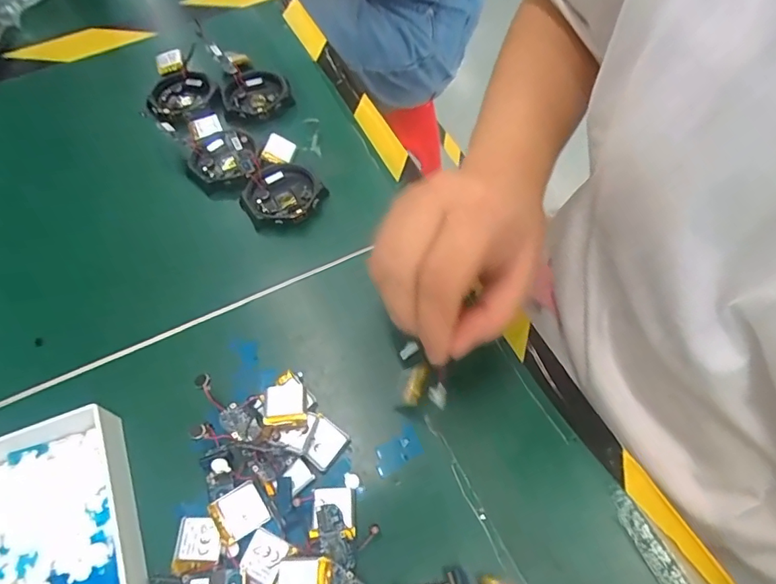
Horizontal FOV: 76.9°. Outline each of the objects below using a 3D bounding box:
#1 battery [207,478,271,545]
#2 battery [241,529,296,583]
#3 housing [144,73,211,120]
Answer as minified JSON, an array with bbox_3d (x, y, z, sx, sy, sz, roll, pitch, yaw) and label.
[{"bbox_3d":[-0.071,0.104,0.232,0.024,0.004,0.022,-28,63,-13],"label":"battery"},{"bbox_3d":[-0.056,0.122,0.223,0.019,0.004,0.020,22,63,14],"label":"battery"},{"bbox_3d":[-0.166,-0.154,0.385,0.043,0.013,0.052,14,61,10],"label":"housing"}]

